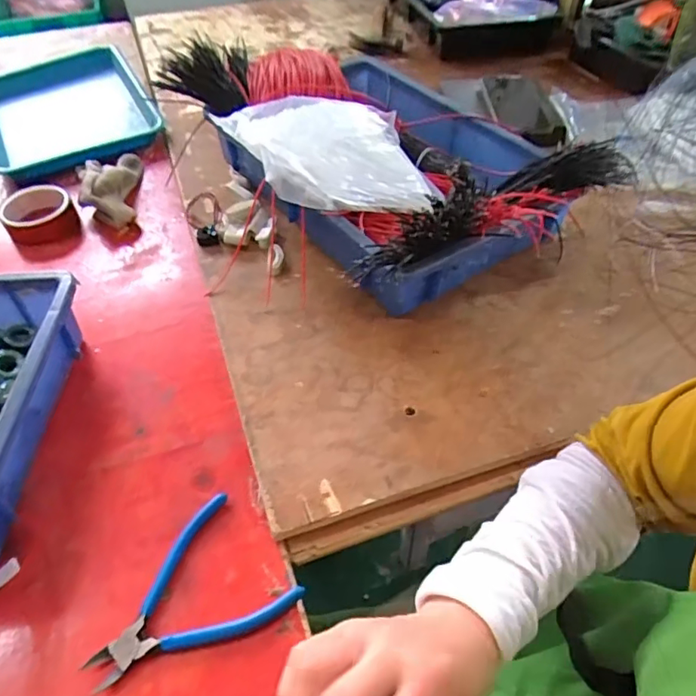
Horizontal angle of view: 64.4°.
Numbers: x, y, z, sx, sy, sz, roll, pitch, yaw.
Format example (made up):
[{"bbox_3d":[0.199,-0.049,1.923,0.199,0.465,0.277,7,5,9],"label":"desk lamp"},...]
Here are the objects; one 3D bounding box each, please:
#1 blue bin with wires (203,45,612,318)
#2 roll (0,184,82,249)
[{"bbox_3d":[0.045,-0.246,0.676,0.318,0.149,0.444,-28,55,-20],"label":"blue bin with wires"},{"bbox_3d":[-0.397,-0.165,0.708,0.085,0.039,0.100,-19,52,-14],"label":"roll"}]

